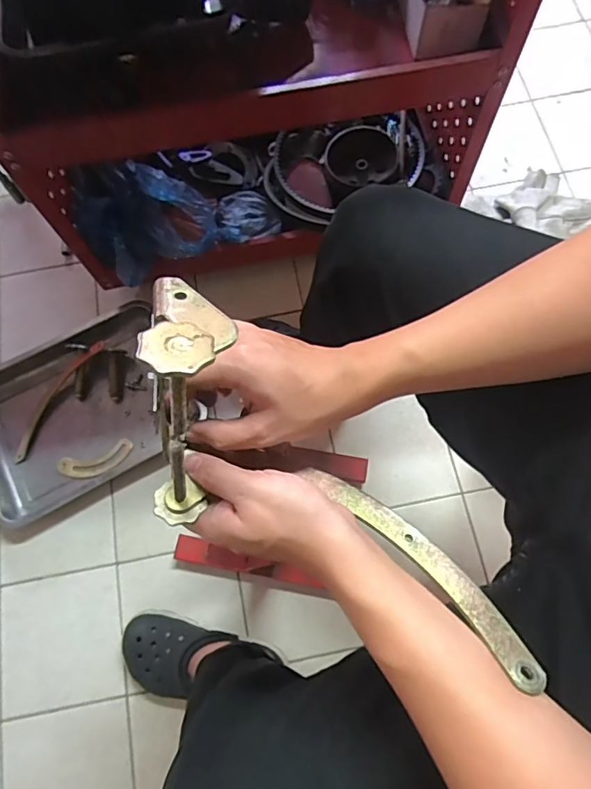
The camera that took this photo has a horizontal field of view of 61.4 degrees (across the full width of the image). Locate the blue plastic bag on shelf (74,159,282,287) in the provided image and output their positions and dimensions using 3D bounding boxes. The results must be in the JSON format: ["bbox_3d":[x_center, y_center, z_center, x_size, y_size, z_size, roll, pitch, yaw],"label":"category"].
[{"bbox_3d":[-0.189,-0.291,0.842,0.337,0.101,0.169,-5,70,-15],"label":"blue plastic bag on shelf"}]

